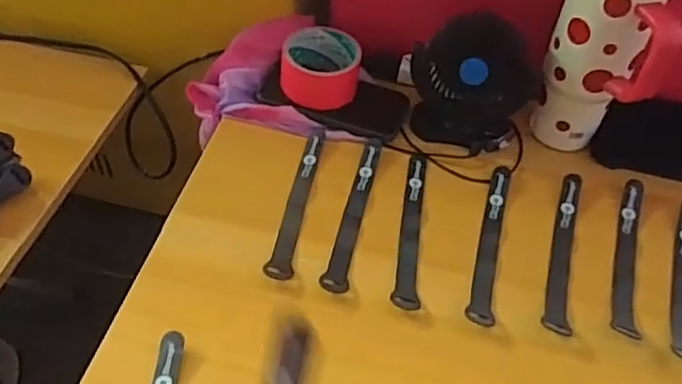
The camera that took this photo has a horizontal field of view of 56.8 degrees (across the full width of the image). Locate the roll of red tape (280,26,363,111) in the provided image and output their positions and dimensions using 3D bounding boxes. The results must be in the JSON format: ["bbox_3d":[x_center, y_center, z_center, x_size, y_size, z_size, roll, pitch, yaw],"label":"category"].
[{"bbox_3d":[-0.022,-0.136,0.701,0.086,0.051,0.086,5,50,1],"label":"roll of red tape"}]

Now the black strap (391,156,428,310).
[{"bbox_3d":[0.069,0.032,0.617,0.024,0.004,0.190,7,49,3],"label":"black strap"}]

